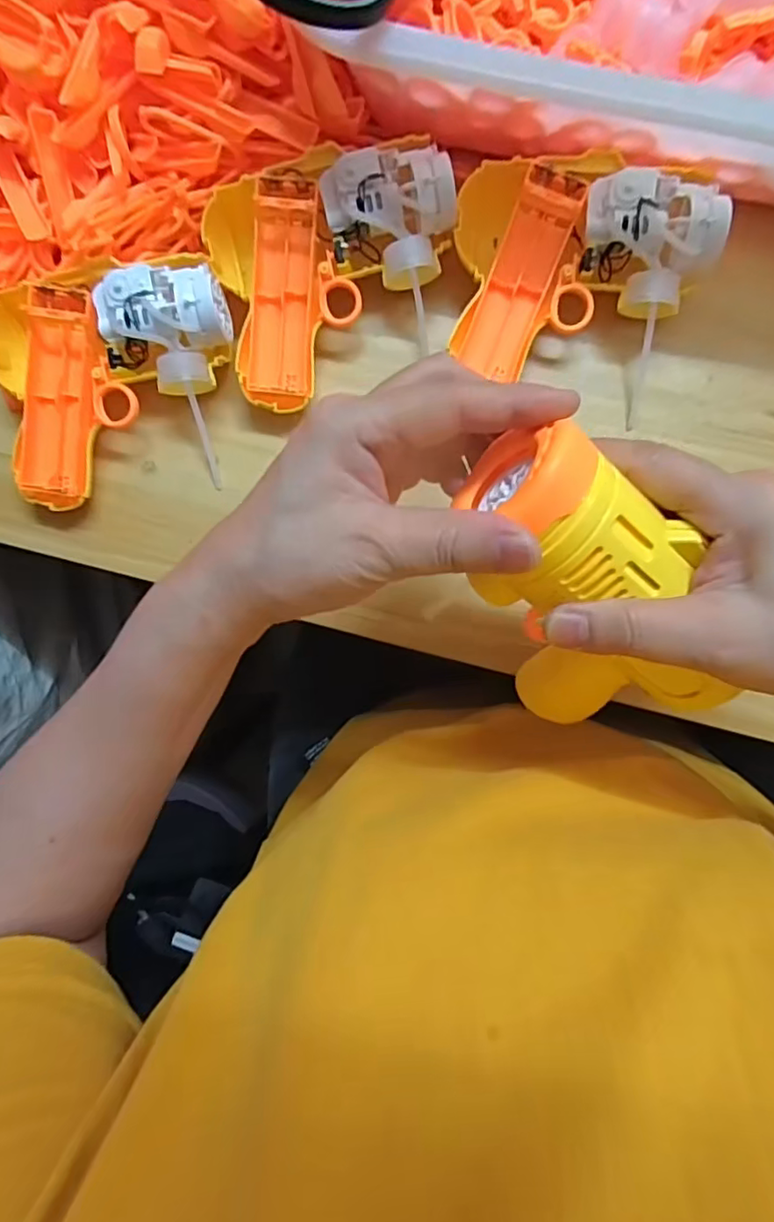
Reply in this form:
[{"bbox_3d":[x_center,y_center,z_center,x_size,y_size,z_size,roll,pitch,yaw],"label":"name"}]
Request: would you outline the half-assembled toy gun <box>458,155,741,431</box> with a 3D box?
[{"bbox_3d":[0.097,-0.177,0.321,0.132,0.041,0.130,20,91,4],"label":"half-assembled toy gun"}]

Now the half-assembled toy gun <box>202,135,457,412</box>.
[{"bbox_3d":[-0.027,-0.187,0.325,0.132,0.038,0.115,-16,89,3],"label":"half-assembled toy gun"}]

